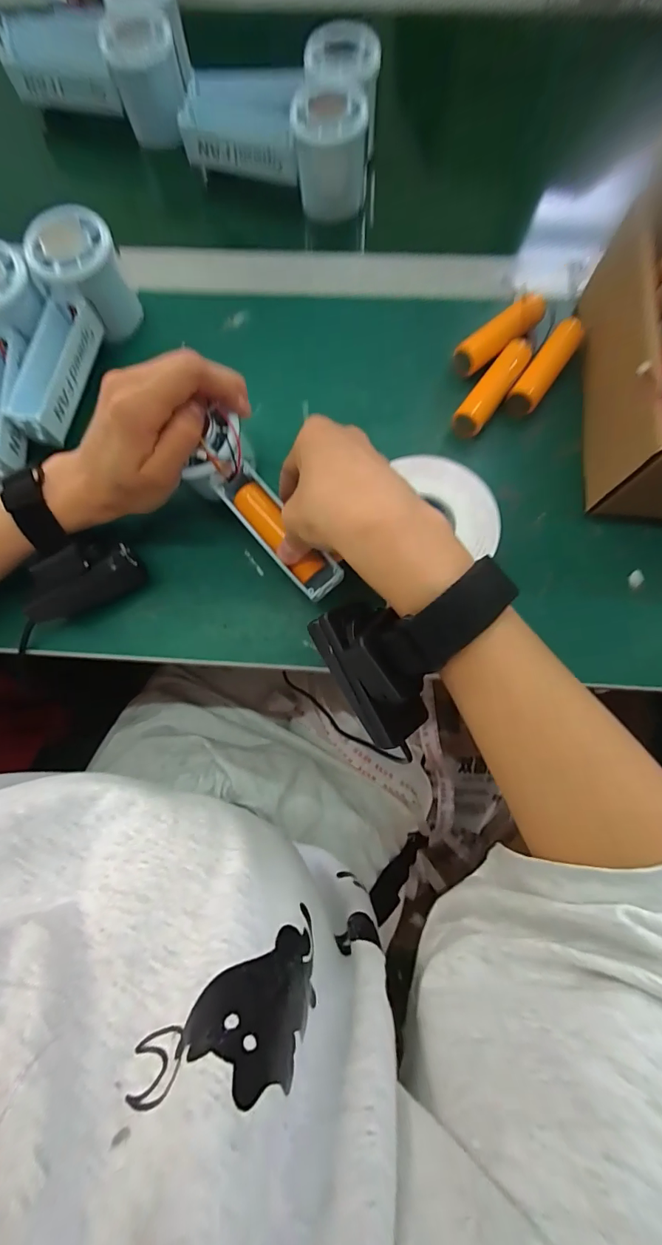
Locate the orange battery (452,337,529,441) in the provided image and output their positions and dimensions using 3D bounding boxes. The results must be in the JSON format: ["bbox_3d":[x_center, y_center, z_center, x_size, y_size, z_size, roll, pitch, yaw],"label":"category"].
[{"bbox_3d":[0.117,-0.169,0.311,0.021,0.020,0.076,35,81,7],"label":"orange battery"}]

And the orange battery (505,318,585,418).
[{"bbox_3d":[0.155,-0.184,0.312,0.020,0.019,0.079,34,81,7],"label":"orange battery"}]

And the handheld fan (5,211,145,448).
[{"bbox_3d":[-0.186,-0.203,0.301,0.061,0.051,0.151,7,79,1],"label":"handheld fan"}]

